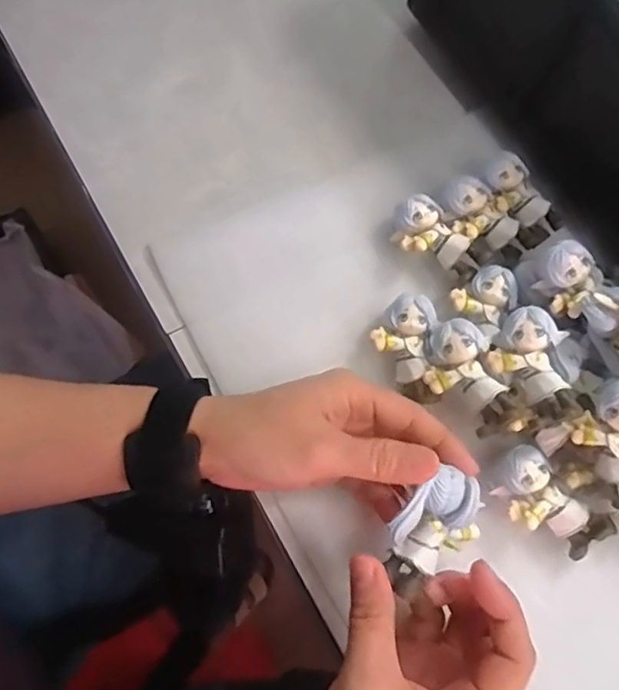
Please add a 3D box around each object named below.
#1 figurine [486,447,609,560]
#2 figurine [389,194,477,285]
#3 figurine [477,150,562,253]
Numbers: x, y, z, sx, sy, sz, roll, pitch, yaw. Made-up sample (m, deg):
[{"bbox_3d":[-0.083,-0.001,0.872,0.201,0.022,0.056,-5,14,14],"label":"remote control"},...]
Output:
[{"bbox_3d":[0.122,0.086,0.322,0.031,0.030,0.061,-40,79,-18],"label":"figurine"},{"bbox_3d":[0.074,-0.059,0.368,0.031,0.030,0.057,-35,77,-17],"label":"figurine"},{"bbox_3d":[0.130,-0.089,0.383,0.032,0.021,0.062,-29,76,-15],"label":"figurine"}]

